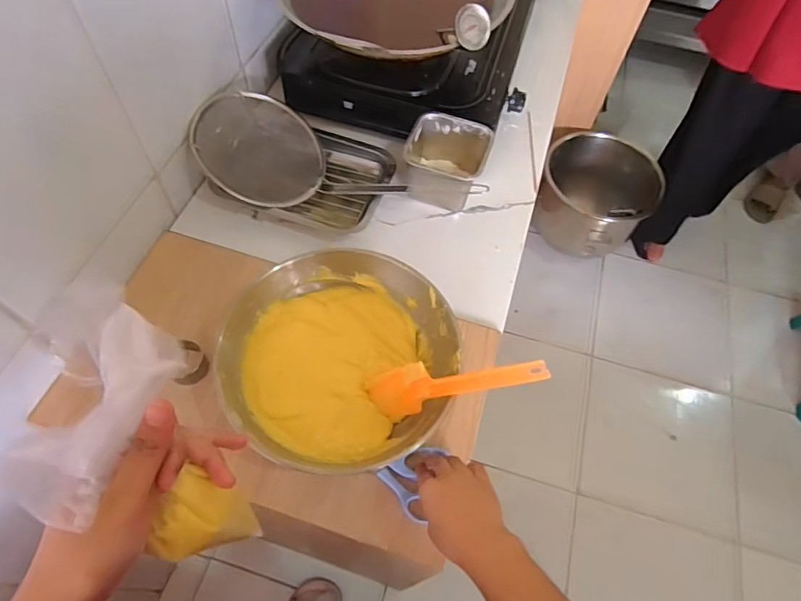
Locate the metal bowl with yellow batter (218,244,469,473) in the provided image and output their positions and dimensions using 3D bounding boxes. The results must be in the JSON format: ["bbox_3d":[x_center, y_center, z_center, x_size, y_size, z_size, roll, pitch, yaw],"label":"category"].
[{"bbox_3d":[-0.066,0.075,0.594,0.247,0.130,0.247,1,59,-2],"label":"metal bowl with yellow batter"}]

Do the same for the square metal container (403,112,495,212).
[{"bbox_3d":[0.071,-0.208,0.785,0.119,0.098,0.120,15,59,6],"label":"square metal container"}]

